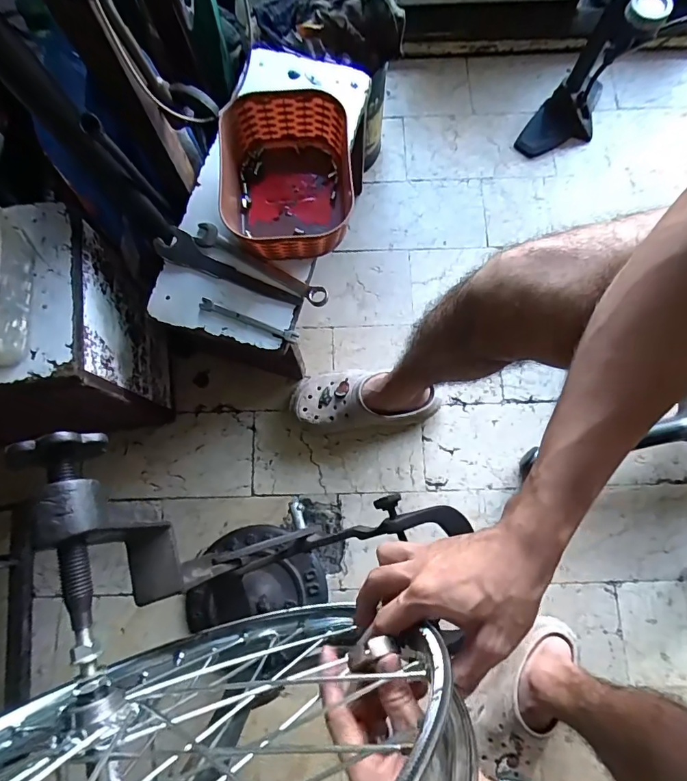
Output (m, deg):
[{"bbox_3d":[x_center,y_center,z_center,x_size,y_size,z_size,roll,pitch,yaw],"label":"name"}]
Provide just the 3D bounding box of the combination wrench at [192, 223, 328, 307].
[{"bbox_3d":[-0.109,-0.167,0.586,0.199,0.008,0.032,28,79,6],"label":"combination wrench"}]

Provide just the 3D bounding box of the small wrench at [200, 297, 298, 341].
[{"bbox_3d":[-0.123,-0.091,0.568,0.132,0.004,0.015,20,78,4],"label":"small wrench"}]

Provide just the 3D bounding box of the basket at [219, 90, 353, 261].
[{"bbox_3d":[-0.075,-0.271,0.581,0.163,0.078,0.205,-3,77,-1],"label":"basket"}]

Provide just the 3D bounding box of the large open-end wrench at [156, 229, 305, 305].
[{"bbox_3d":[-0.150,-0.163,0.582,0.204,0.014,0.041,21,78,5],"label":"large open-end wrench"}]

